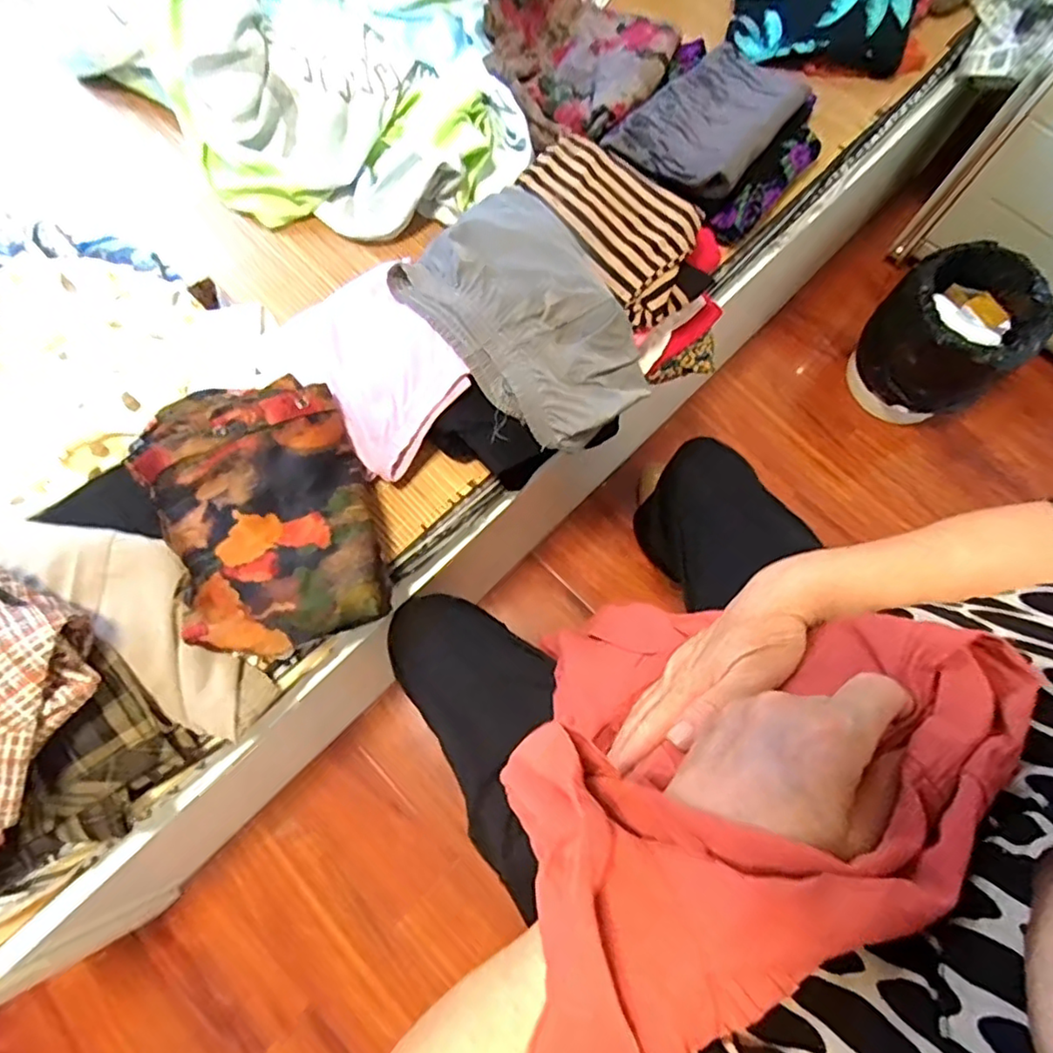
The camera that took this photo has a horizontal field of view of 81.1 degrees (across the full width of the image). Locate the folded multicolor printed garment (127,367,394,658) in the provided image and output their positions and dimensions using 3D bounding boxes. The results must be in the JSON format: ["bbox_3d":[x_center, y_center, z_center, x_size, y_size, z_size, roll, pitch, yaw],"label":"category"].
[{"bbox_3d":[-0.280,-0.023,0.642,0.217,0.076,0.304,-22,74,-6],"label":"folded multicolor printed garment"}]

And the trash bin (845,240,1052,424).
[{"bbox_3d":[0.745,-0.333,1.110,0.216,0.239,0.226,-36,76,-9],"label":"trash bin"}]

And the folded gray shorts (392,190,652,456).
[{"bbox_3d":[0.001,-0.236,0.679,0.183,0.052,0.302,-39,77,-10],"label":"folded gray shorts"}]

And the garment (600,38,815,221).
[{"bbox_3d":[0.245,-0.540,0.801,0.172,0.042,0.274,37,77,11],"label":"garment"}]

